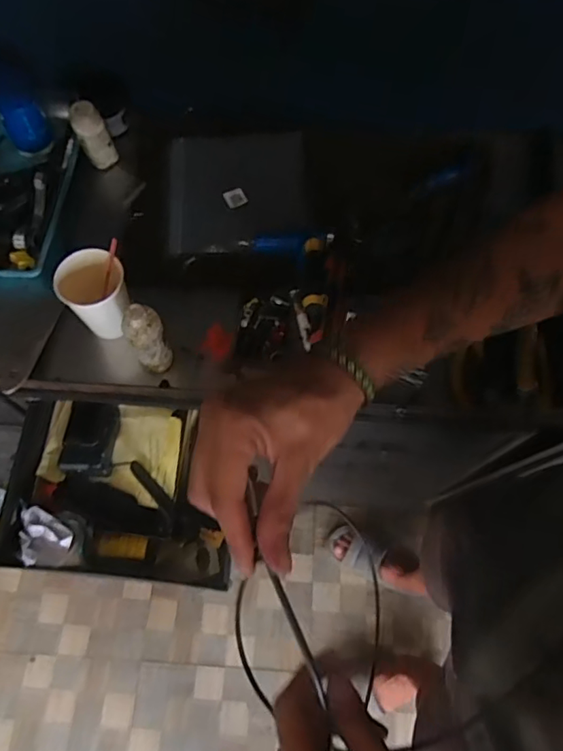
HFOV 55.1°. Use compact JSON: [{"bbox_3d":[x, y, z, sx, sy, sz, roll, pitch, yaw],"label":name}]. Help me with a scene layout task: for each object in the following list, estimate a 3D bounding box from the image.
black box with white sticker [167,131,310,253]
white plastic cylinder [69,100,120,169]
[{"bbox_3d":[-0.058,-0.246,0.714,0.180,0.028,0.176,-3,68,-2],"label":"black box with white sticker"},{"bbox_3d":[-0.240,-0.305,0.687,0.038,0.076,0.036,0,68,-1],"label":"white plastic cylinder"}]

